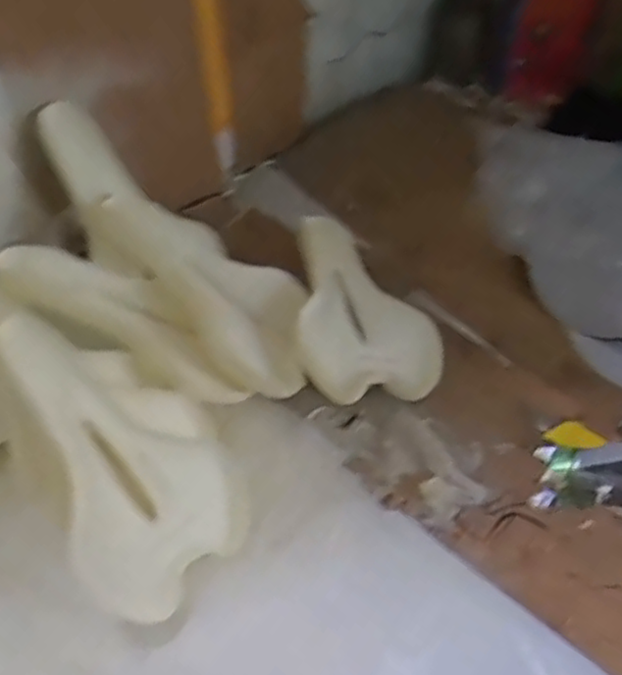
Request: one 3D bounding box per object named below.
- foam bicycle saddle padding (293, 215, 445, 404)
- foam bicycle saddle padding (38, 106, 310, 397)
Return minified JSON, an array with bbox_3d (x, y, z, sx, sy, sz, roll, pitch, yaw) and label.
[{"bbox_3d":[0.051,-0.033,0.781,0.152,0.066,0.245,-9,53,-6],"label":"foam bicycle saddle padding"},{"bbox_3d":[-0.130,-0.094,0.726,0.363,0.062,0.135,45,61,-2],"label":"foam bicycle saddle padding"}]

